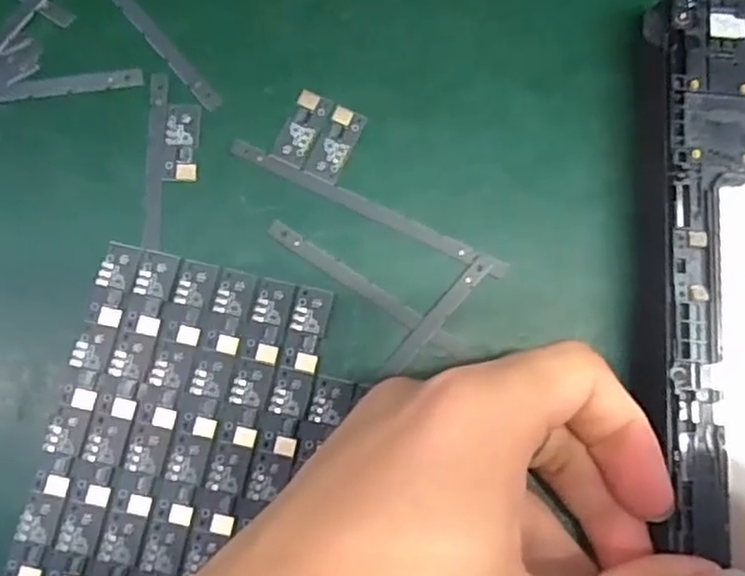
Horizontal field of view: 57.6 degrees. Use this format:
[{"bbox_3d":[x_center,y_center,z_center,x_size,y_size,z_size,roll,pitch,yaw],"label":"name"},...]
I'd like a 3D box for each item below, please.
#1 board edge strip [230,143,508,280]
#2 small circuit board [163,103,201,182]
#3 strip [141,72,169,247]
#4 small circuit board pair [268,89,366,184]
[{"bbox_3d":[-0.001,-0.025,0.217,0.095,0.004,0.006,25,79,2],"label":"board edge strip"},{"bbox_3d":[-0.062,-0.048,0.218,0.011,0.004,0.026,2,79,-2],"label":"small circuit board"},{"bbox_3d":[-0.069,-0.041,0.216,0.006,0.004,0.059,0,79,-3],"label":"strip"},{"bbox_3d":[-0.017,-0.050,0.220,0.023,0.004,0.025,25,79,2],"label":"small circuit board pair"}]

